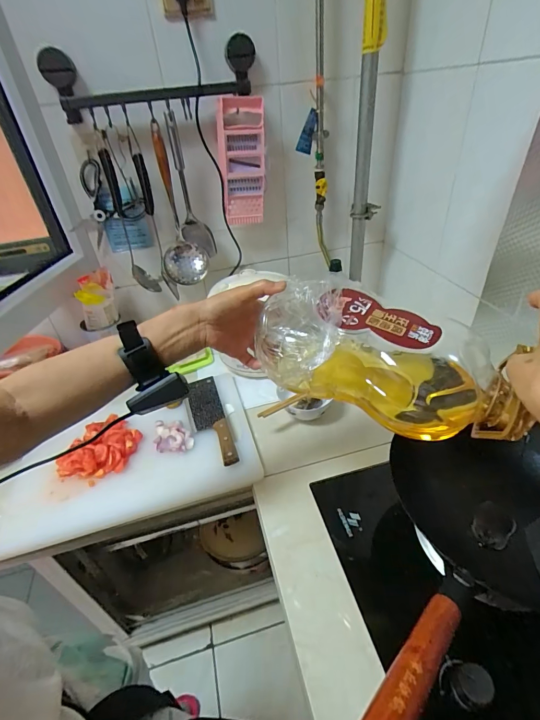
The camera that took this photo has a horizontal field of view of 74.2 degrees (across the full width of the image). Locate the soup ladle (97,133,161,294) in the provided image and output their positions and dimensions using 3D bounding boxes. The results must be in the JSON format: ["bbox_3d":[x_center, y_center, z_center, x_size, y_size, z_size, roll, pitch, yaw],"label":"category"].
[{"bbox_3d":[-0.345,-0.336,0.867,0.054,0.363,0.104,-16,38,-14],"label":"soup ladle"}]

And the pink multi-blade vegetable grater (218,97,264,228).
[{"bbox_3d":[-0.063,-0.457,0.841,0.107,0.254,0.030,-11,37,-7],"label":"pink multi-blade vegetable grater"}]

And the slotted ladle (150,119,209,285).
[{"bbox_3d":[-0.229,-0.358,0.858,0.110,0.321,0.124,-10,37,-6],"label":"slotted ladle"}]

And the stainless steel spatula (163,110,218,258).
[{"bbox_3d":[-0.197,-0.408,0.878,0.079,0.317,0.035,-13,37,-10],"label":"stainless steel spatula"}]

